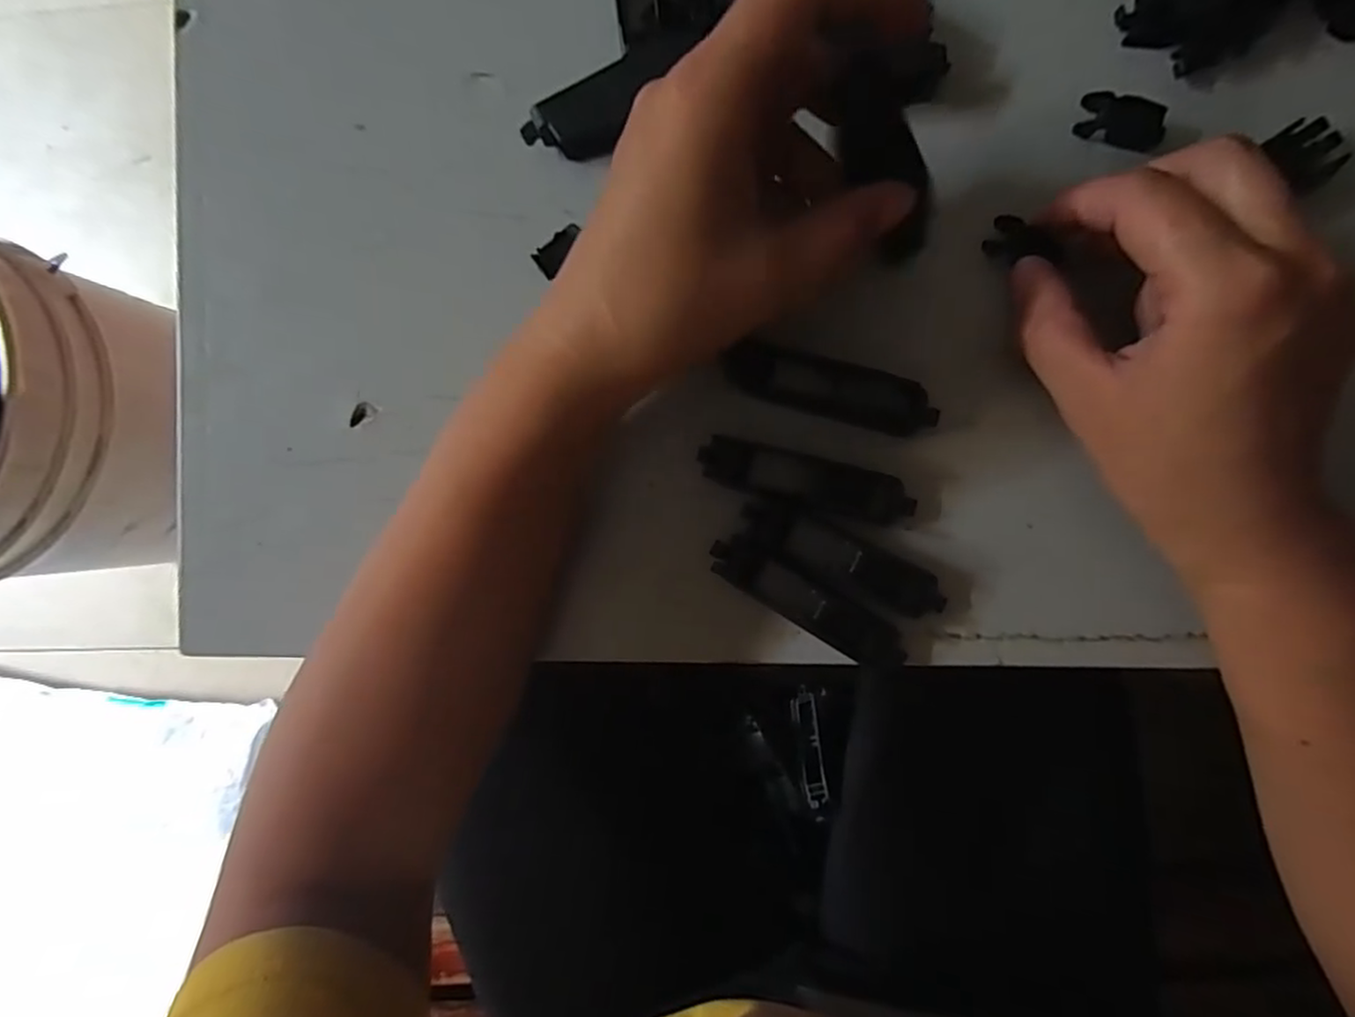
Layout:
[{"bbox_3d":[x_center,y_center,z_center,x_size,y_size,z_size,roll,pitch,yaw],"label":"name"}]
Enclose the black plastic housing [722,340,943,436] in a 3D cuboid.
[{"bbox_3d":[0.054,-0.042,0.241,0.073,0.009,0.019,15,93,3],"label":"black plastic housing"}]

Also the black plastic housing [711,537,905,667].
[{"bbox_3d":[0.046,0.034,0.238,0.075,0.013,0.016,32,94,2],"label":"black plastic housing"}]

